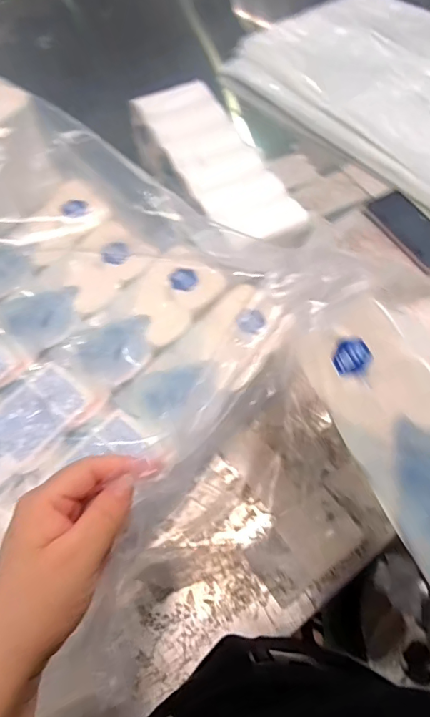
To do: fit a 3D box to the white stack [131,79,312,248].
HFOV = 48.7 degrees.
[{"bbox_3d":[-0.003,-0.284,0.770,0.147,0.092,0.368,-25,67,-12],"label":"white stack"}]

